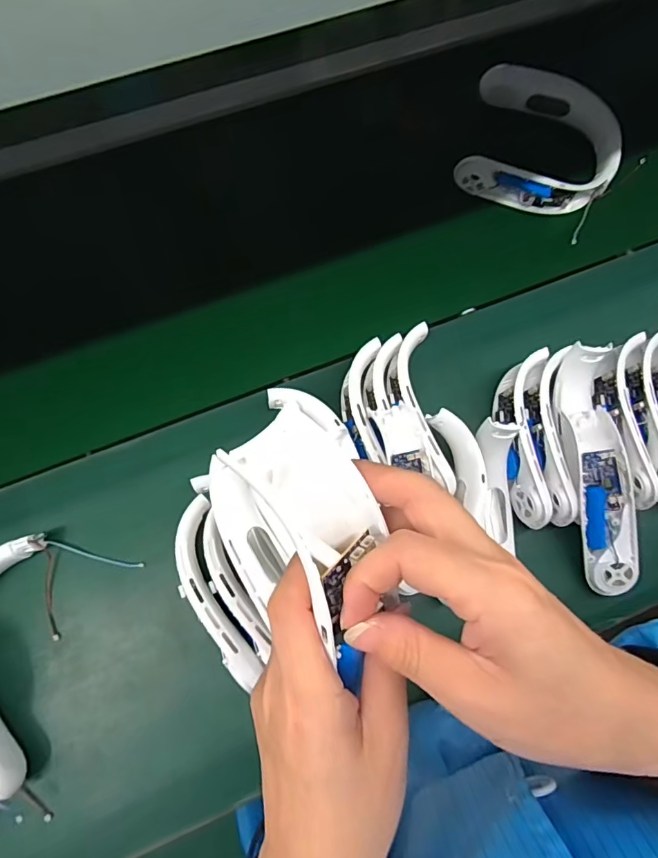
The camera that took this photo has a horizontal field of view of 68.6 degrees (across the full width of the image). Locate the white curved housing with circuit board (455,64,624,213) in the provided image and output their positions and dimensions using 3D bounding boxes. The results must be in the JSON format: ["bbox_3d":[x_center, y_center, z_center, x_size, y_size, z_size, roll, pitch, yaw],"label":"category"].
[{"bbox_3d":[0.290,-0.388,0.651,0.200,0.049,0.184,18,76,2],"label":"white curved housing with circuit board"}]

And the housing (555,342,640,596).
[{"bbox_3d":[0.291,0.040,0.520,0.063,0.050,0.261,-1,76,-2],"label":"housing"}]

